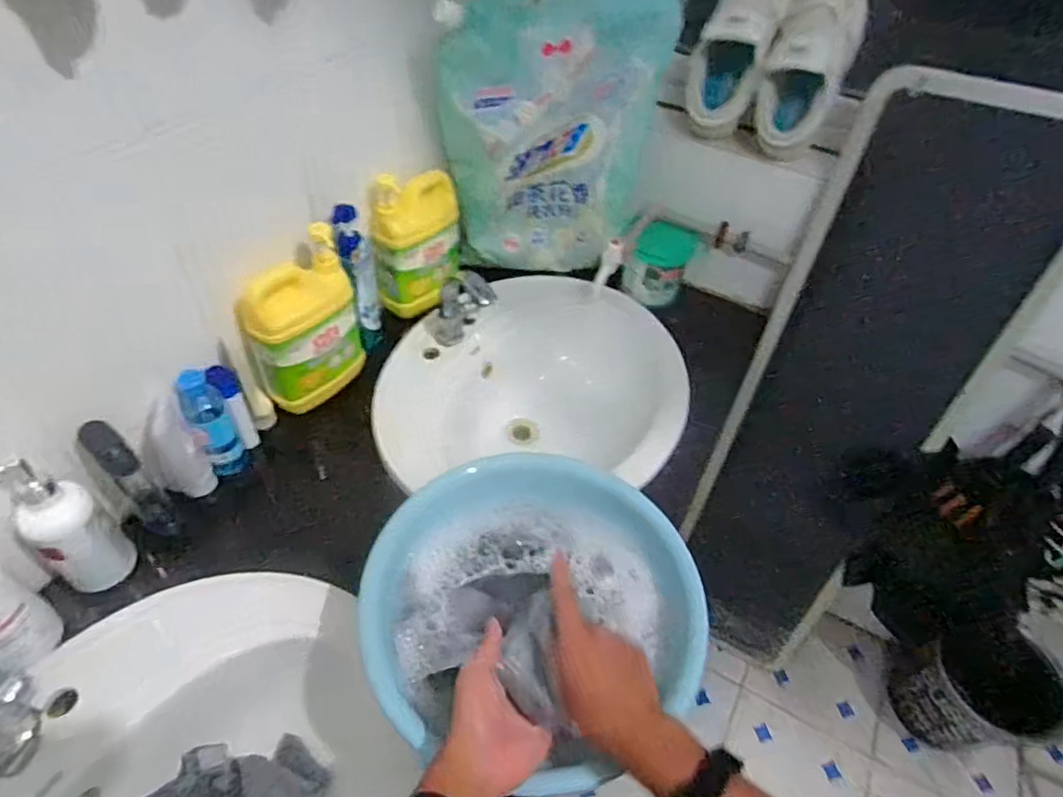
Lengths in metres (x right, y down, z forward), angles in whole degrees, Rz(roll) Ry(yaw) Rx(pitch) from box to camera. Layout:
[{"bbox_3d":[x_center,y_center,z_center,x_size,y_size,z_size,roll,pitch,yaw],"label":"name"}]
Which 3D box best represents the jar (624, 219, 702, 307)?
[{"bbox_3d":[0.231,-0.239,1.092,0.087,0.130,0.087,3,47,-3],"label":"jar"}]

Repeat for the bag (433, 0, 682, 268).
[{"bbox_3d":[0.030,-0.405,0.983,0.347,0.446,0.069,-5,48,-11],"label":"bag"}]

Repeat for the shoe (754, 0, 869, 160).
[{"bbox_3d":[0.409,-0.497,0.899,0.120,0.268,0.106,14,24,7],"label":"shoe"}]

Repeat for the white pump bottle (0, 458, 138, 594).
[{"bbox_3d":[-0.489,0.131,0.642,0.062,0.179,0.069,35,53,24],"label":"white pump bottle"}]

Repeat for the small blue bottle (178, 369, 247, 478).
[{"bbox_3d":[-0.397,0.034,0.765,0.046,0.156,0.044,-22,53,-24],"label":"small blue bottle"}]

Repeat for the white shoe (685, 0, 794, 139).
[{"bbox_3d":[0.313,-0.534,0.914,0.109,0.271,0.112,35,31,25],"label":"white shoe"}]

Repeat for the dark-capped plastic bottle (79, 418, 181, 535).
[{"bbox_3d":[-0.451,0.099,0.698,0.032,0.182,0.043,-31,57,-30],"label":"dark-capped plastic bottle"}]

